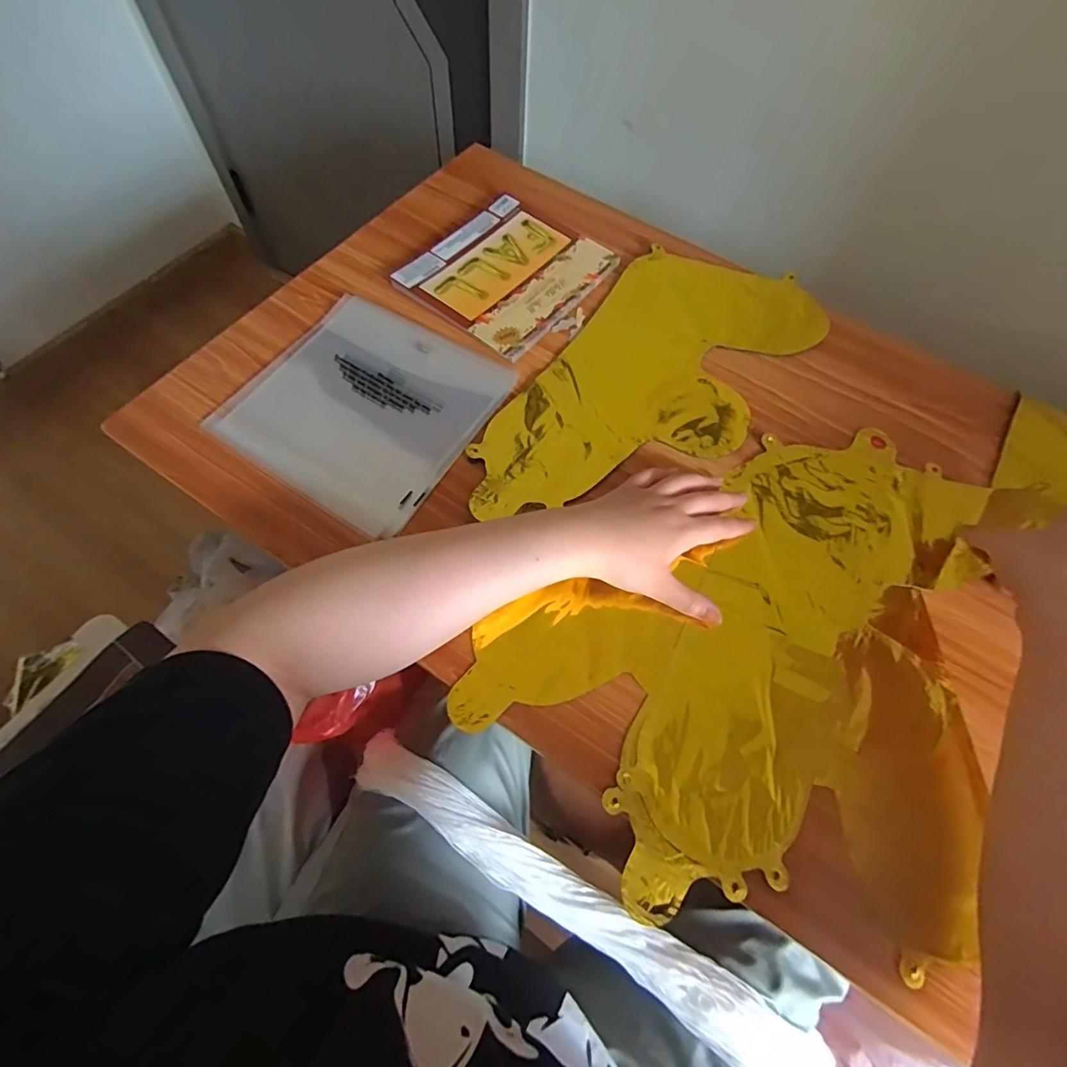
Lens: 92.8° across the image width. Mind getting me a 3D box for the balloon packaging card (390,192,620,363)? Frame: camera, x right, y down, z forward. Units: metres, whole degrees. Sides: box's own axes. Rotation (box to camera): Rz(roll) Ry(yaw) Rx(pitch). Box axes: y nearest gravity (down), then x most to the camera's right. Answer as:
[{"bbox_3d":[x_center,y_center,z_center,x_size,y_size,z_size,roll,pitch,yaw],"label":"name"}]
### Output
[{"bbox_3d":[-0.028,-0.280,0.547,0.161,0.013,0.188,36,68,13],"label":"balloon packaging card"}]

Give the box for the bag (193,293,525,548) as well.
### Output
[{"bbox_3d":[-0.155,-0.120,0.466,0.204,0.010,0.201,29,67,10],"label":"bag"}]

